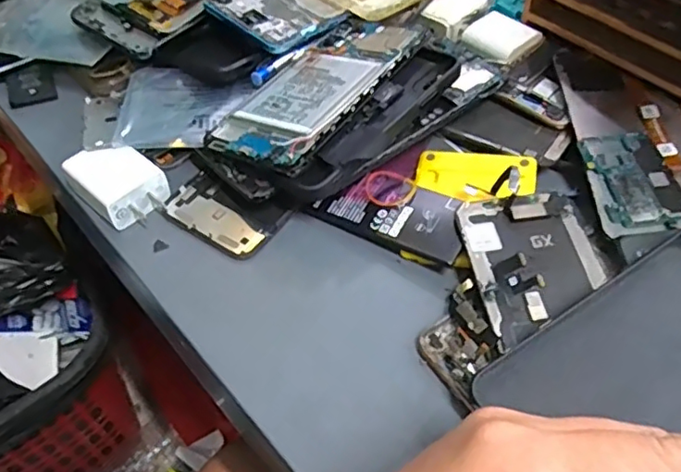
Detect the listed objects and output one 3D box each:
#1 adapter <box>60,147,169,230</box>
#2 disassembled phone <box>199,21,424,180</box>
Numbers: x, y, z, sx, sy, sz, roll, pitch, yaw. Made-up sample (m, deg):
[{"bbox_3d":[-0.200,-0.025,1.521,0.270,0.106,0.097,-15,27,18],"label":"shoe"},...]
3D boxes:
[{"bbox_3d":[-0.135,-0.032,0.368,0.043,0.028,0.051,-37,58,-25],"label":"adapter"},{"bbox_3d":[-0.012,-0.098,0.378,0.071,0.015,0.153,28,57,23],"label":"disassembled phone"}]

